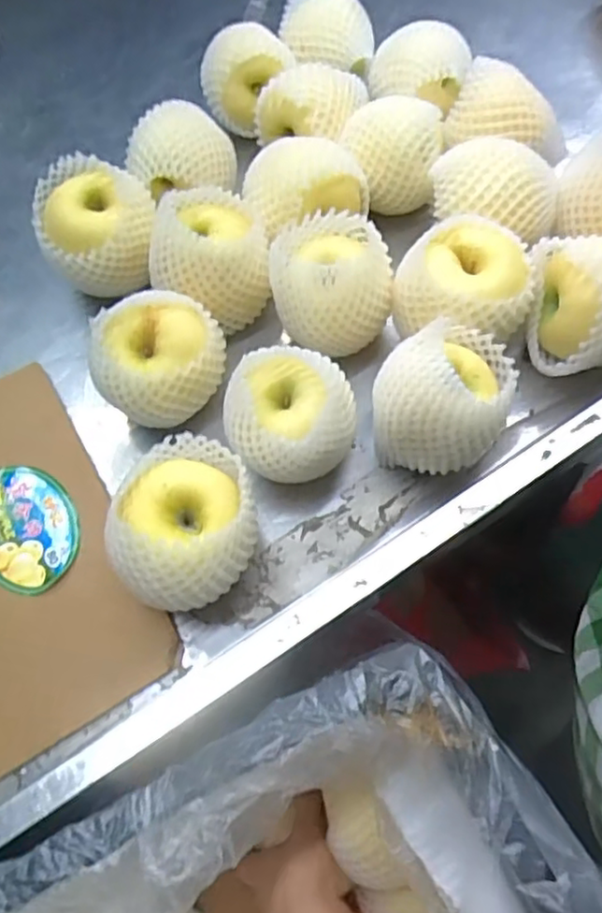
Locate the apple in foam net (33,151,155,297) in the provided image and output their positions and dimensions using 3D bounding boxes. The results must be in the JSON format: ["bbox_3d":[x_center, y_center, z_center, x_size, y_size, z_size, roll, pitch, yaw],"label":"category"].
[{"bbox_3d":[-0.159,-0.176,0.523,0.090,0.088,0.087,-2,63,4],"label":"apple in foam net"}]

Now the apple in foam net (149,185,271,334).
[{"bbox_3d":[-0.070,-0.148,0.492,0.083,0.072,0.076,-2,63,4],"label":"apple in foam net"}]

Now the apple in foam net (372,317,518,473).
[{"bbox_3d":[0.093,-0.035,0.436,0.082,0.090,0.084,-2,63,4],"label":"apple in foam net"}]

